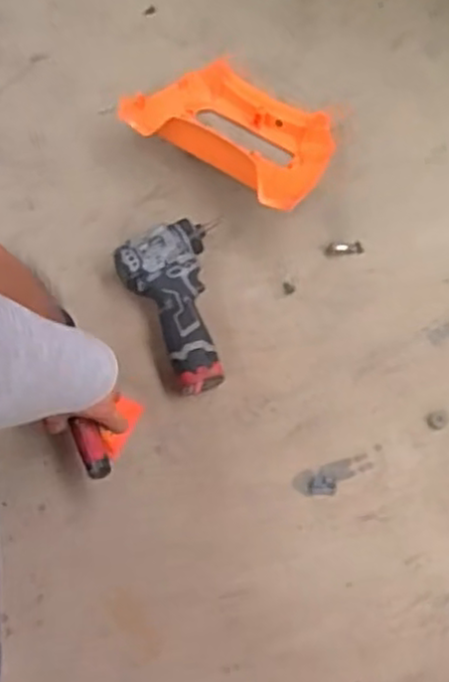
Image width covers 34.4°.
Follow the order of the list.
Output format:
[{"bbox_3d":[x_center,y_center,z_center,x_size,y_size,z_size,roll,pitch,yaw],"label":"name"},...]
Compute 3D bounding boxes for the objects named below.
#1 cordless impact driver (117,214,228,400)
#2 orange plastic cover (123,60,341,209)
[{"bbox_3d":[-0.037,-0.045,0.844,0.121,0.055,0.194,-24,71,-9],"label":"cordless impact driver"},{"bbox_3d":[0.016,-0.273,0.902,0.242,0.085,0.162,29,72,10],"label":"orange plastic cover"}]

